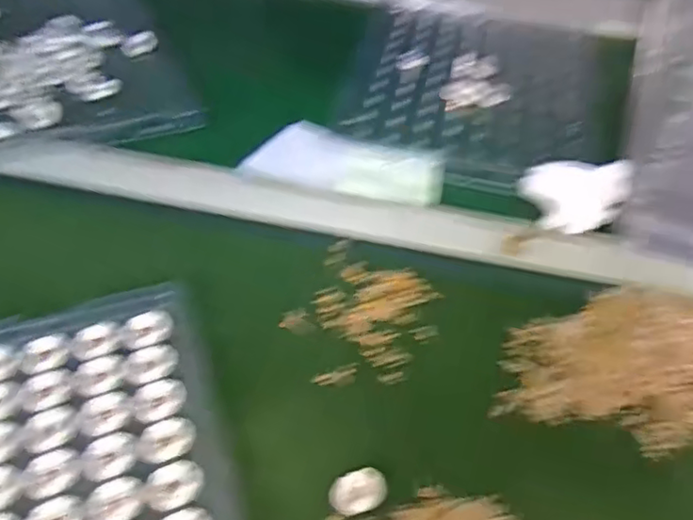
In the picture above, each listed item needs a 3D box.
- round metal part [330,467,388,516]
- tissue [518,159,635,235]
[{"bbox_3d":[0.007,0.132,0.367,0.032,0.013,0.021,-10,48,-13],"label":"round metal part"},{"bbox_3d":[0.192,-0.054,0.546,0.091,0.035,0.062,7,46,3],"label":"tissue"}]

